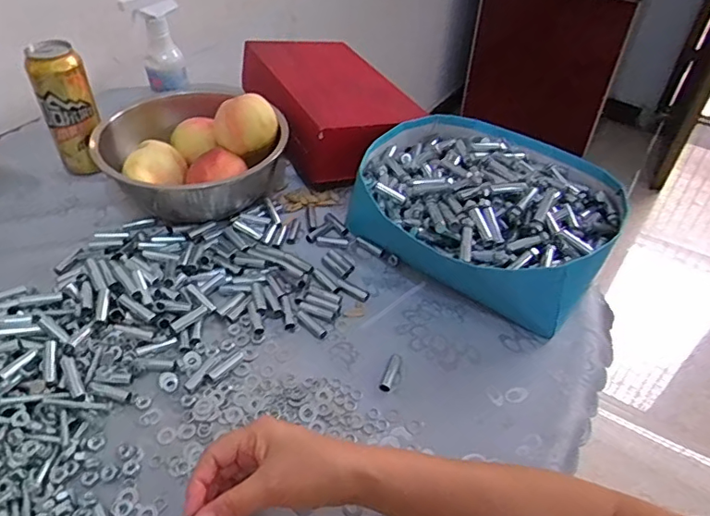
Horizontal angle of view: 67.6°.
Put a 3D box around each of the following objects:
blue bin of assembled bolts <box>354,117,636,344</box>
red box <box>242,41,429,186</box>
[{"bbox_3d":[0.155,-0.059,0.645,0.287,0.104,0.262,26,48,22],"label":"blue bin of assembled bolts"},{"bbox_3d":[-0.035,-0.233,0.797,0.186,0.086,0.309,-16,47,-20],"label":"red box"}]

